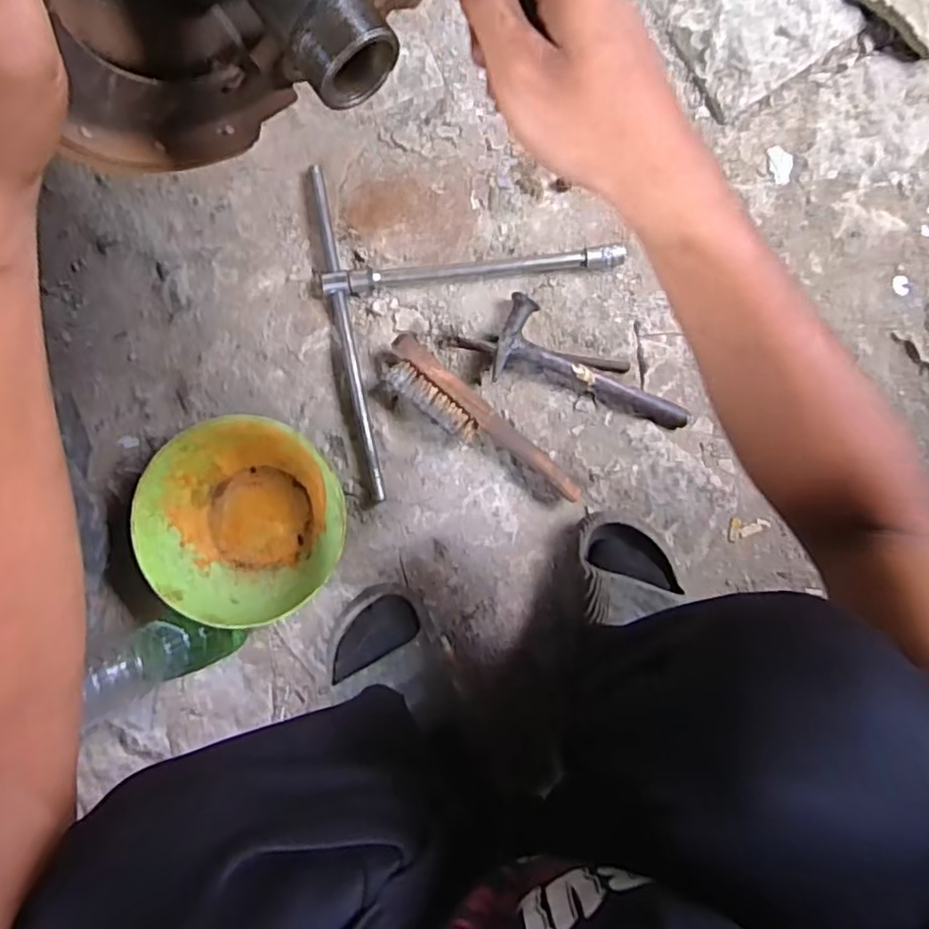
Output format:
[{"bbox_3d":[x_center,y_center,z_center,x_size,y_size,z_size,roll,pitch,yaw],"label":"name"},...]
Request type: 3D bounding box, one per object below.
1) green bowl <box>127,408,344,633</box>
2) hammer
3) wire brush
[{"bbox_3d":[-0.217,0.053,0.643,0.197,0.088,0.190,0,92,0],"label":"green bowl"},{"bbox_3d":[0.134,-0.105,0.647,0.201,0.031,0.087,15,96,-1],"label":"hammer"},{"bbox_3d":[0.018,-0.040,0.651,0.240,0.037,0.054,38,92,-1],"label":"wire brush"}]

